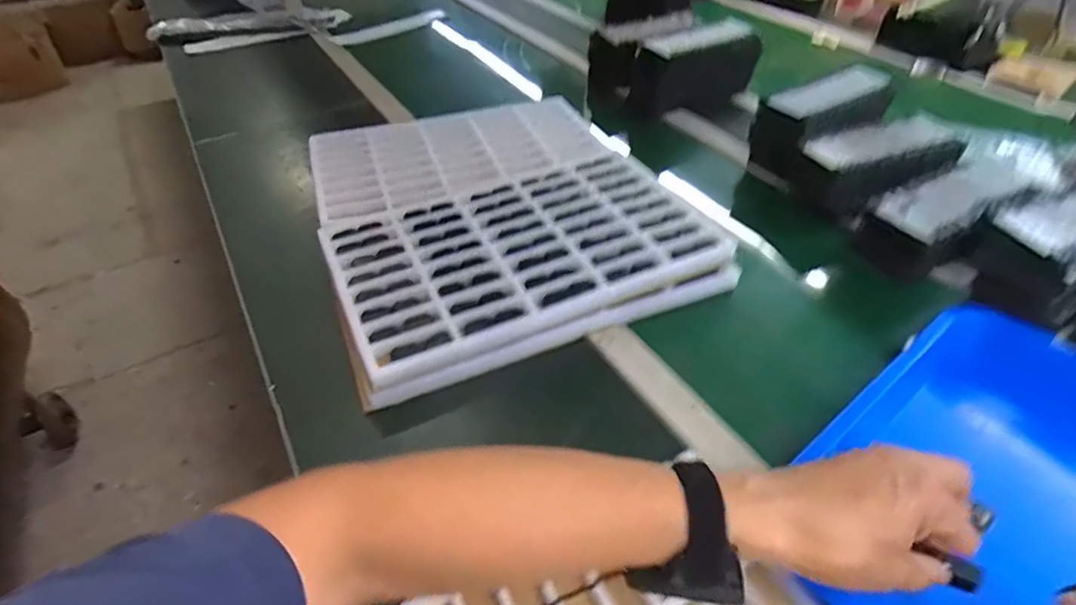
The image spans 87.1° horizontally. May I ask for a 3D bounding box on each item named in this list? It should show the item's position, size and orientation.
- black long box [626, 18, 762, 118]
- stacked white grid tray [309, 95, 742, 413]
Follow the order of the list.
[{"bbox_3d":[0.273,-0.411,0.990,0.210,0.103,0.087,-17,46,-13],"label":"black long box"},{"bbox_3d":[-0.062,-0.139,0.732,0.424,0.045,0.536,-17,46,-13],"label":"stacked white grid tray"}]

